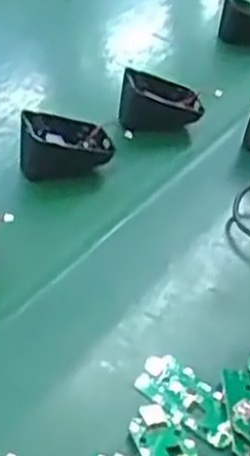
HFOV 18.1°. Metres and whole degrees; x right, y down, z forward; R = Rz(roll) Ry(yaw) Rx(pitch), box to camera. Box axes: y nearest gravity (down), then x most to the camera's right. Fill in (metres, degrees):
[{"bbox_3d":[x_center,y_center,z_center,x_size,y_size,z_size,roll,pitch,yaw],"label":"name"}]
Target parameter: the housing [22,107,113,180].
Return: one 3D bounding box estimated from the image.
[{"bbox_3d":[-0.044,-0.062,0.583,0.073,0.038,0.046,-7,41,-20],"label":"housing"}]

